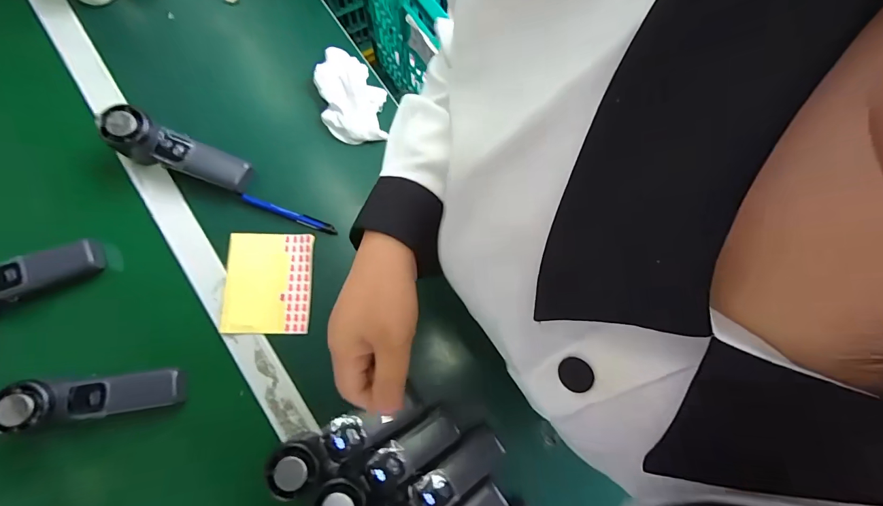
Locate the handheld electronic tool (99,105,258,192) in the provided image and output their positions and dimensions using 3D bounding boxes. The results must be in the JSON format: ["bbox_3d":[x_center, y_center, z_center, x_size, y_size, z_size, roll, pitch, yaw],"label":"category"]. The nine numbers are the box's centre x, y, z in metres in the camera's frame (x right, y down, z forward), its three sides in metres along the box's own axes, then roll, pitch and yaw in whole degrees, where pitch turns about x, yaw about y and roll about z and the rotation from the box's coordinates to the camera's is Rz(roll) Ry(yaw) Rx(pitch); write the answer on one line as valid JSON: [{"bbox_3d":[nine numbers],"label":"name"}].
[{"bbox_3d":[-0.317,-0.121,0.467,0.165,0.044,0.050,22,78,-13],"label":"handheld electronic tool"}]

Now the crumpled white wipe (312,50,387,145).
[{"bbox_3d":[-0.121,-0.210,0.509,0.083,0.023,0.127,-13,80,-5],"label":"crumpled white wipe"}]

